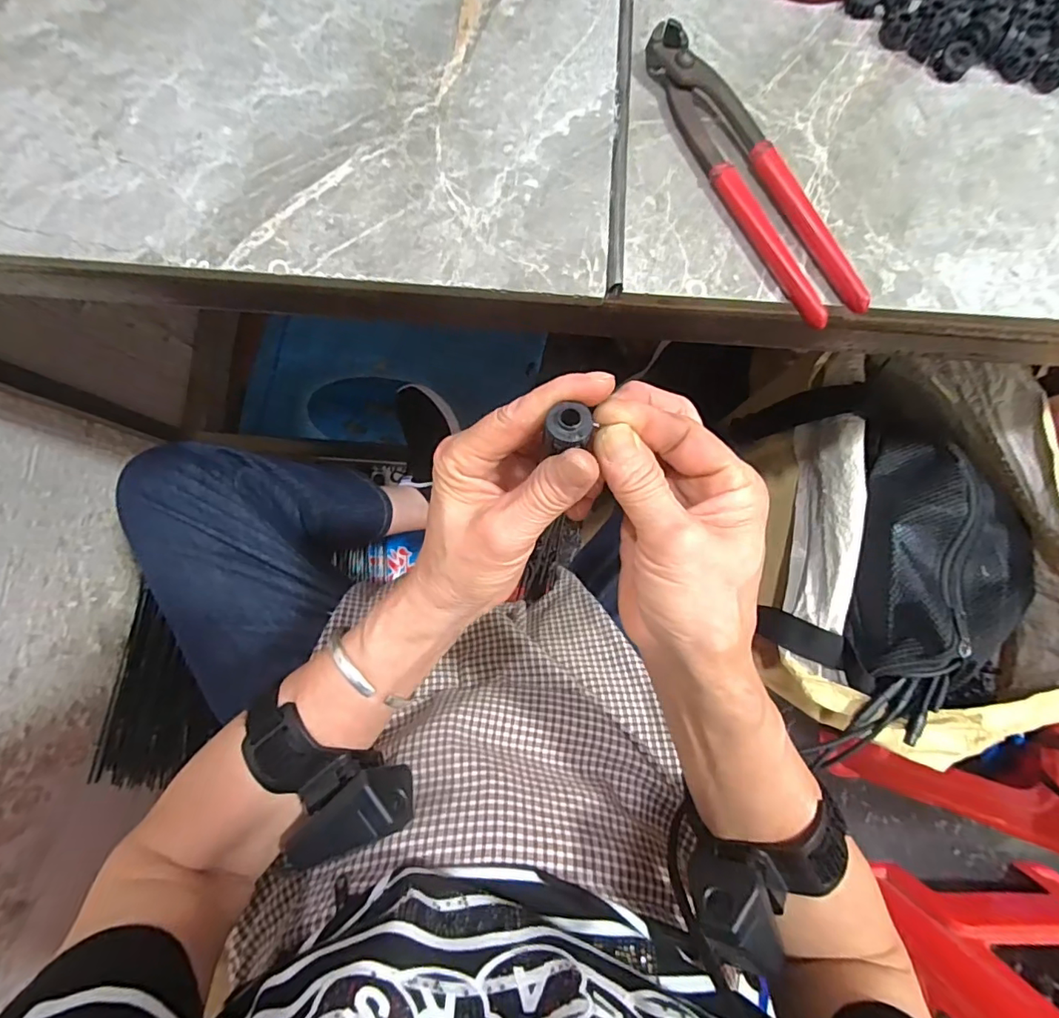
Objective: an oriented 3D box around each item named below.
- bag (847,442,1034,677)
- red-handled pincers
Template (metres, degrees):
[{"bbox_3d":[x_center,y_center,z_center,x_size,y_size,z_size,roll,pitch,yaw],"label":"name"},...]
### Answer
[{"bbox_3d":[0.380,0.046,0.465,0.141,0.069,0.222,15,83,1],"label":"bag"},{"bbox_3d":[0.127,-0.195,0.298,0.035,0.016,0.200,-31,85,-4],"label":"red-handled pincers"}]

